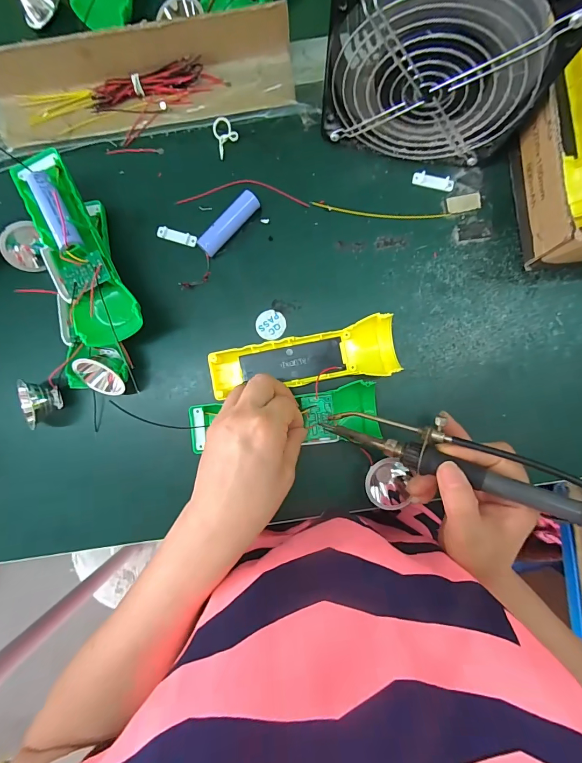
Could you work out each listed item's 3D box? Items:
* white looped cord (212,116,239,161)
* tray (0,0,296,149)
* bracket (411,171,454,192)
[{"bbox_3d":[-0.061,-0.230,0.340,0.021,0.004,0.038,-15,90,2],"label":"white looped cord"},{"bbox_3d":[-0.138,-0.270,0.326,0.283,0.040,0.072,-11,90,2],"label":"tray"},{"bbox_3d":[0.132,-0.185,0.336,0.039,0.005,0.012,12,91,2],"label":"bracket"}]

